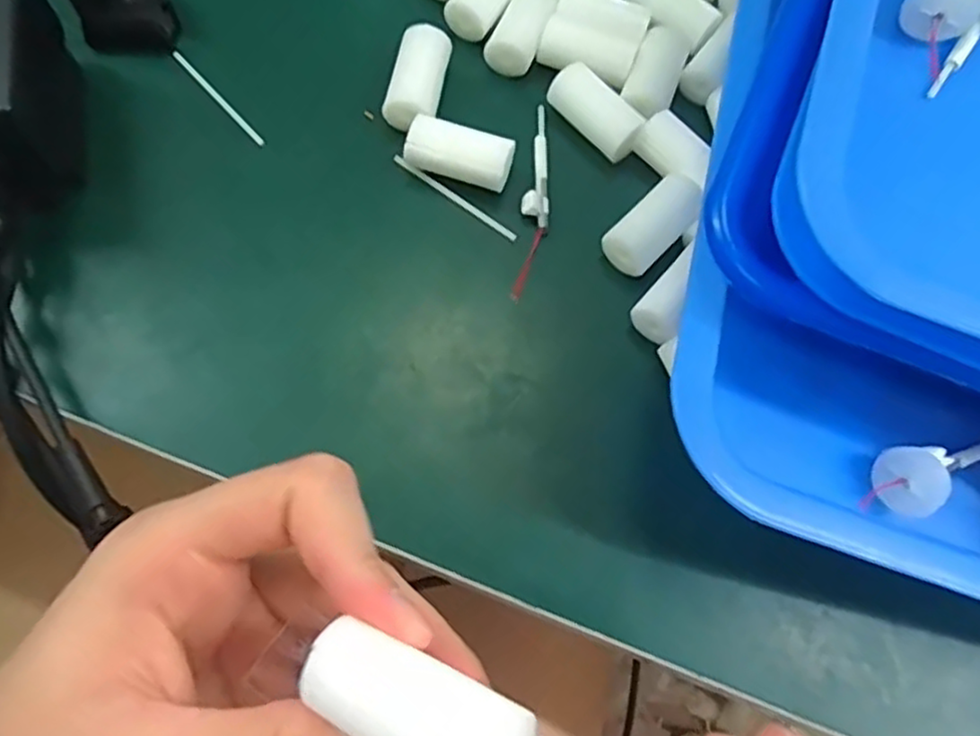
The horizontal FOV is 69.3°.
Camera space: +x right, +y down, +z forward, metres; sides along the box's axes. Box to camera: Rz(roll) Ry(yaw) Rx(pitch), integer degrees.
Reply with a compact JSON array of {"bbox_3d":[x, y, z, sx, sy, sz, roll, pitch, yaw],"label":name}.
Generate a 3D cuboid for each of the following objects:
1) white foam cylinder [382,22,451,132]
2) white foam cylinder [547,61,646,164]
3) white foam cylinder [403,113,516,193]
[{"bbox_3d":[-0.030,-0.118,0.291,0.020,0.019,0.041,13,68,1],"label":"white foam cylinder"},{"bbox_3d":[0.043,-0.104,0.287,0.018,0.014,0.041,-41,76,-18],"label":"white foam cylinder"},{"bbox_3d":[-0.012,-0.083,0.280,0.040,0.020,0.018,14,68,1],"label":"white foam cylinder"}]

